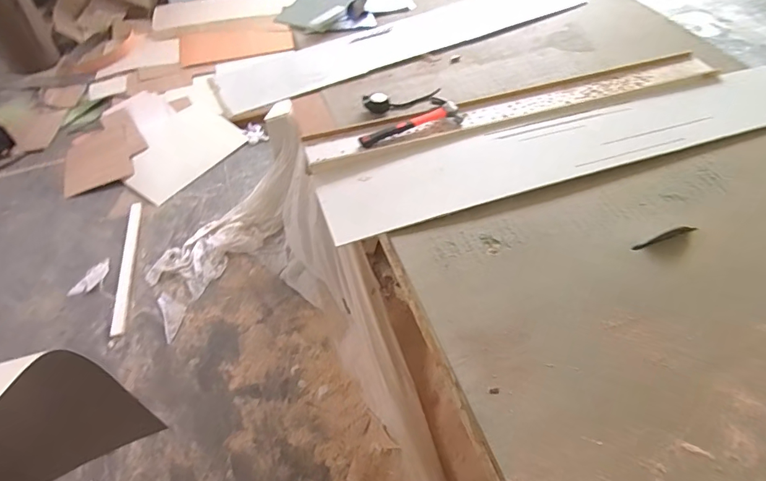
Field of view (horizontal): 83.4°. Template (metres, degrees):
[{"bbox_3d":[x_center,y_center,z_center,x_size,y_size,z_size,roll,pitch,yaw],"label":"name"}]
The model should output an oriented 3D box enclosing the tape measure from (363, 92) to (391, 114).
[{"bbox_3d":[-0.016,-0.353,1.099,0.065,0.029,0.055,-2,51,-1],"label":"tape measure"}]

